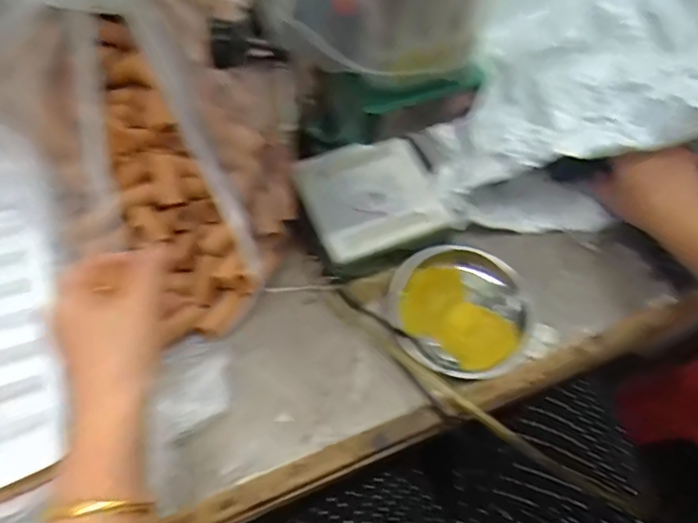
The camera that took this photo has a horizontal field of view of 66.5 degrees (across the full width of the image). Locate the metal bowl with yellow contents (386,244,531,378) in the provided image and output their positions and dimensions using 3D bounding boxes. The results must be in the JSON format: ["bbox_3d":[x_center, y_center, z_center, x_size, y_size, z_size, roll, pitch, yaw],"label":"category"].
[{"bbox_3d":[0.102,0.047,0.499,0.129,0.026,0.125,2,61,-3],"label":"metal bowl with yellow contents"}]

